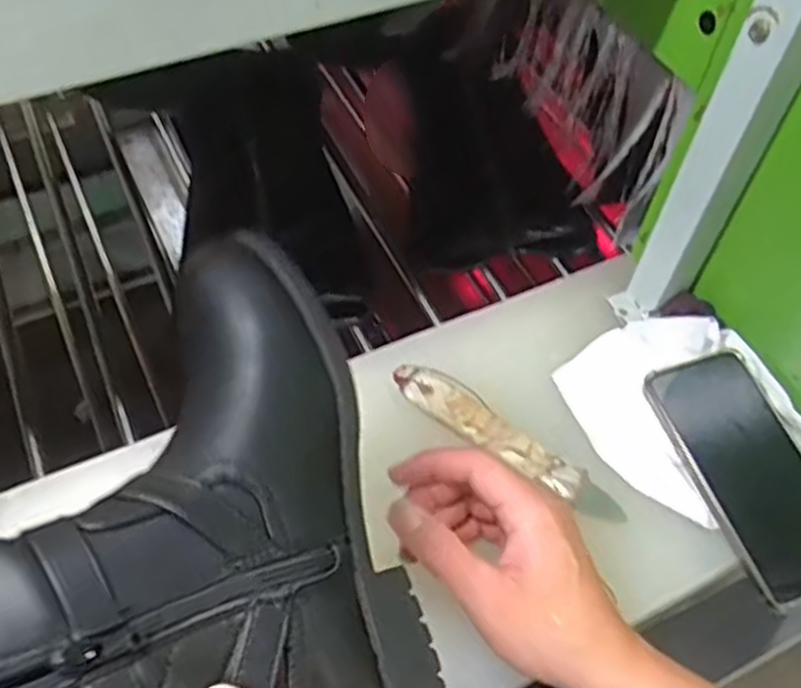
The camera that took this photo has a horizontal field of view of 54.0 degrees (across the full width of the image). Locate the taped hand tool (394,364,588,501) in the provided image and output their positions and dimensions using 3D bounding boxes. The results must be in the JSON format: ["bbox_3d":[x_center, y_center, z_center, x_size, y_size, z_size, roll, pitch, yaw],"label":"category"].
[{"bbox_3d":[0.058,0.055,0.523,0.141,0.010,0.029,35,61,20],"label":"taped hand tool"}]

